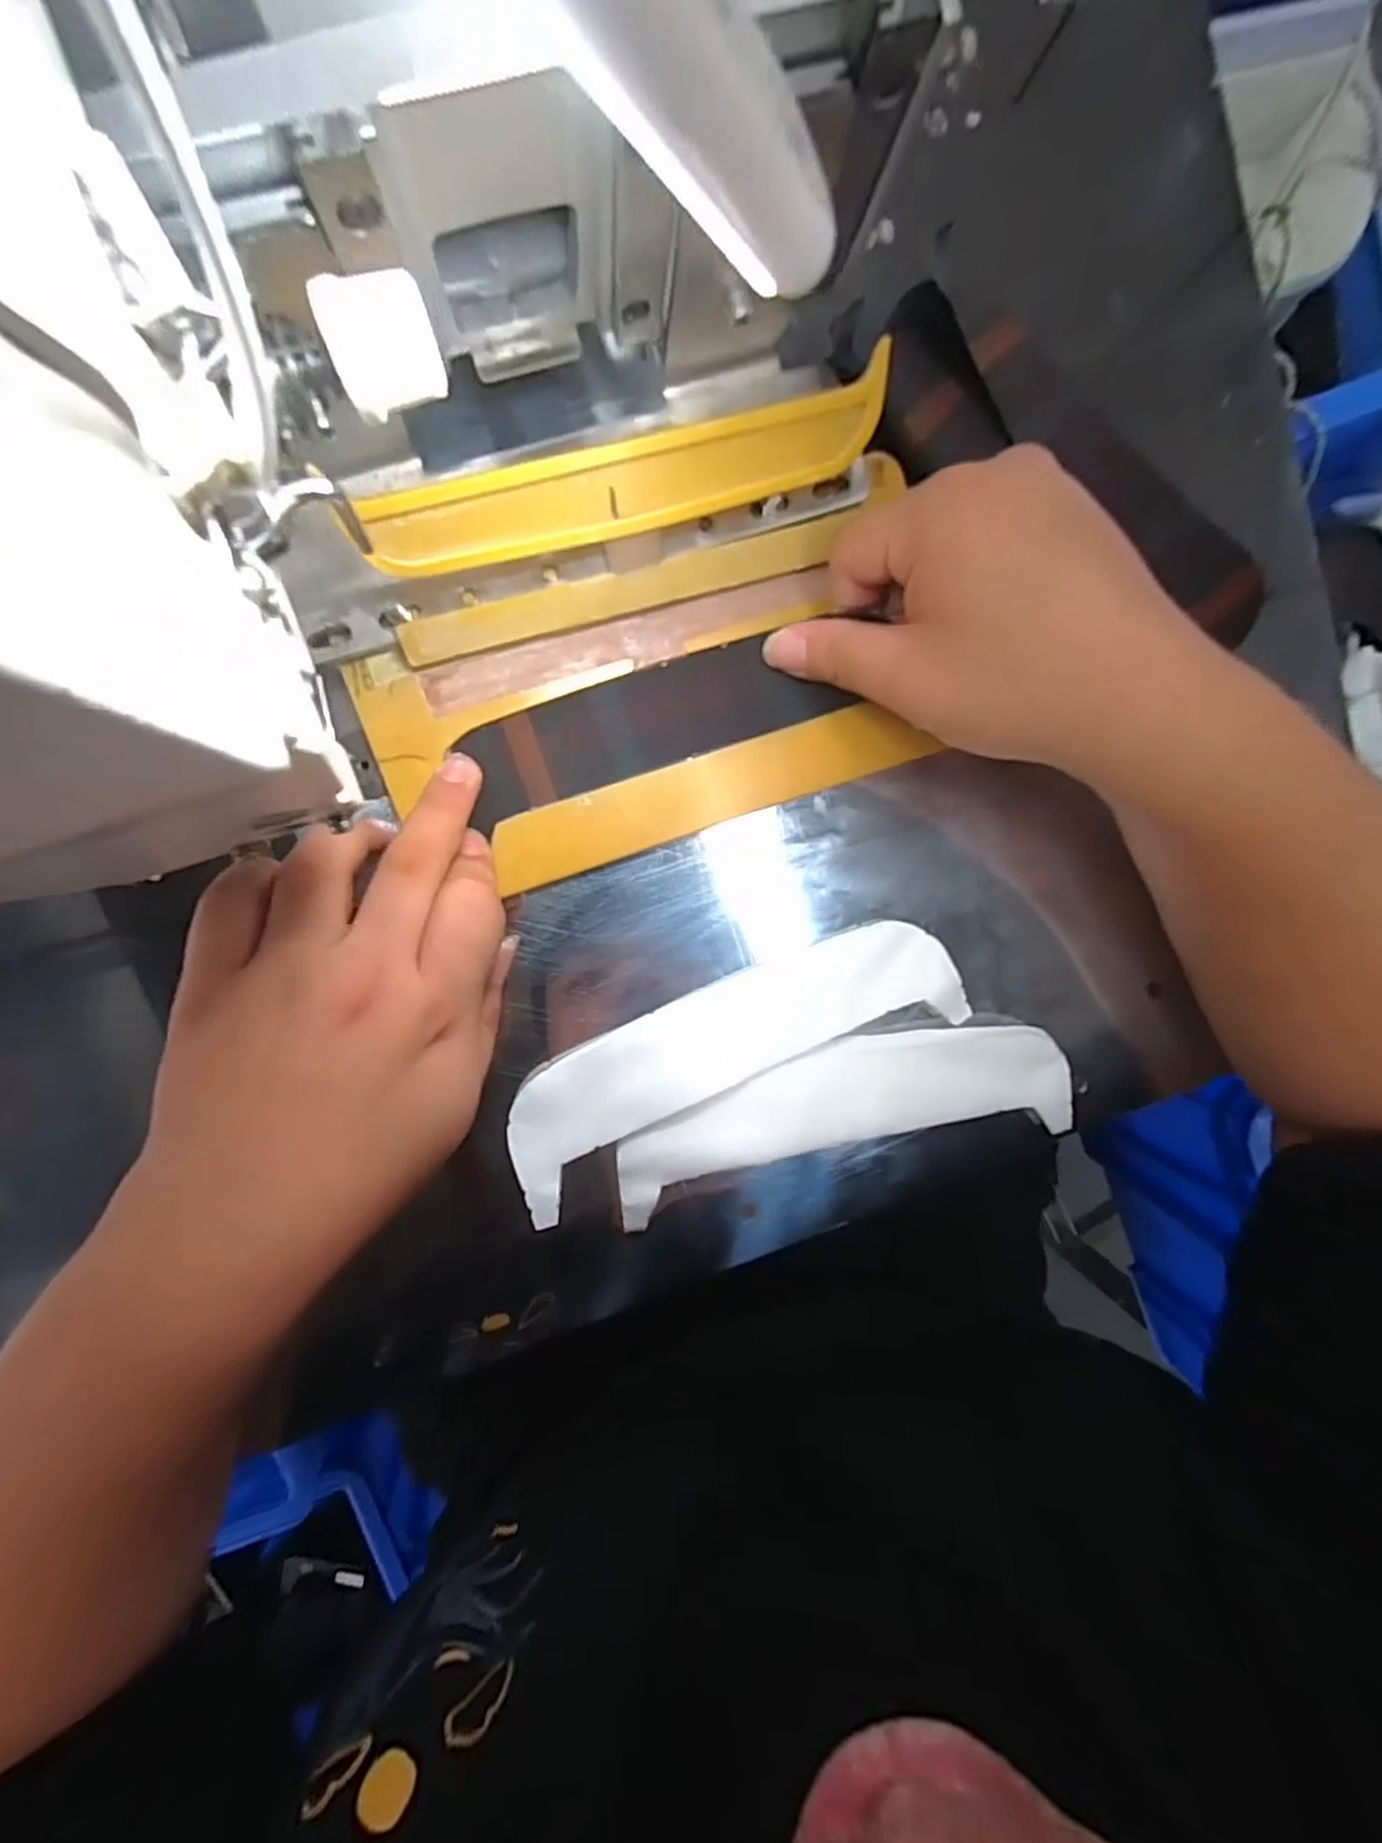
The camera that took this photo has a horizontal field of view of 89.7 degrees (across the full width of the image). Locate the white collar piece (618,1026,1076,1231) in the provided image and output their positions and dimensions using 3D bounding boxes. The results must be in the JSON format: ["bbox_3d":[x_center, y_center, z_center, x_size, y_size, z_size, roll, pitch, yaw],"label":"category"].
[{"bbox_3d":[0.065,0.079,0.290,0.193,0.007,0.055,-11,97,-6],"label":"white collar piece"}]

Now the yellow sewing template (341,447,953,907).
[{"bbox_3d":[-0.014,-0.081,0.264,0.204,0.027,0.097,-19,96,-4],"label":"yellow sewing template"}]

